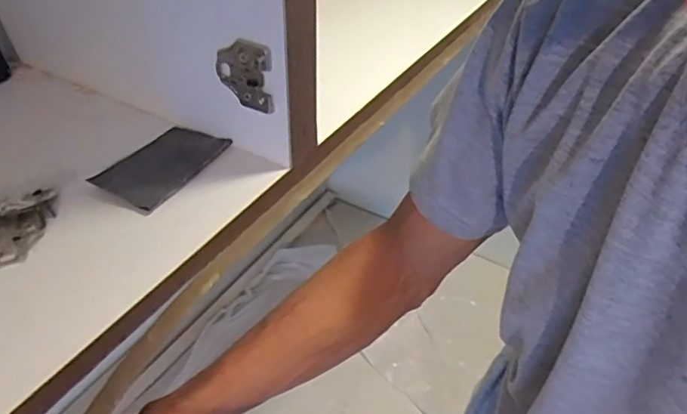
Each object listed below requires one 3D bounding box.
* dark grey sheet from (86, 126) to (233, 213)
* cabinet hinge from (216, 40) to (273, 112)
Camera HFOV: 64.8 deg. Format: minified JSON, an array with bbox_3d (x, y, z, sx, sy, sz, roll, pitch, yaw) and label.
[{"bbox_3d":[-0.147,-0.035,0.436,0.065,0.009,0.100,20,43,20],"label":"dark grey sheet"},{"bbox_3d":[-0.074,-0.099,0.404,0.050,0.052,0.006,23,44,23],"label":"cabinet hinge"}]

